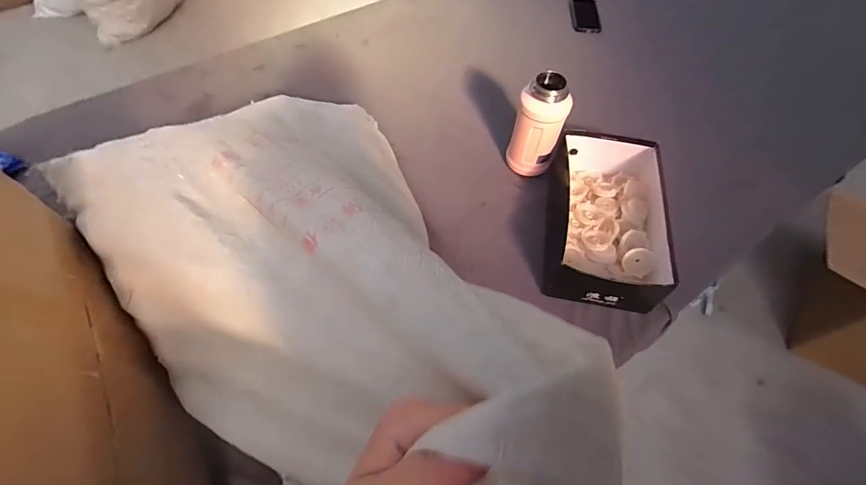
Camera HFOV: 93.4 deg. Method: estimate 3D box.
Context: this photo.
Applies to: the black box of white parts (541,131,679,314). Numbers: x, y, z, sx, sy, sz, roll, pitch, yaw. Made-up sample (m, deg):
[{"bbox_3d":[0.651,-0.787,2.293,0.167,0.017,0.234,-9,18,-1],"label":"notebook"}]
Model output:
[{"bbox_3d":[0.289,-0.045,0.694,0.170,0.100,0.319,11,58,2],"label":"black box of white parts"}]

